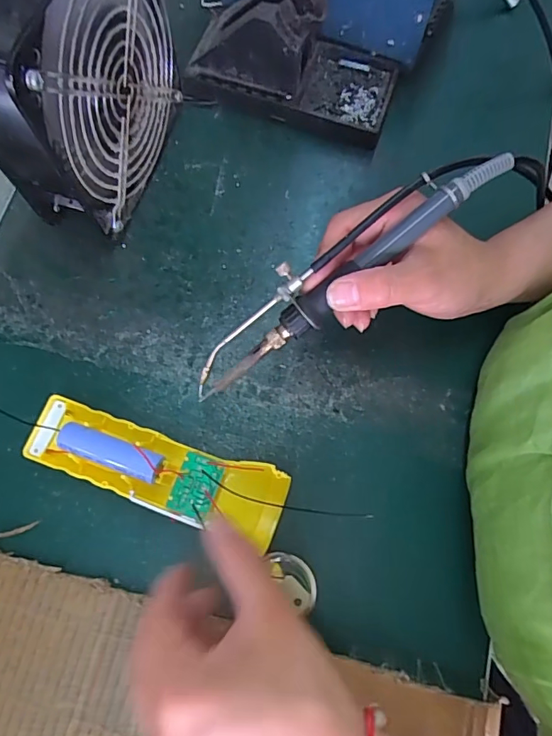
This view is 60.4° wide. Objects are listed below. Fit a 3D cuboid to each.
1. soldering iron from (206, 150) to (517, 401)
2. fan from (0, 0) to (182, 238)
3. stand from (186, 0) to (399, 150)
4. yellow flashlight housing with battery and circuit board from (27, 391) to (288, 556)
[{"bbox_3d":[0.035,-0.054,0.269,0.210,0.026,0.031,-37,74,8],"label":"soldering iron"},{"bbox_3d":[-0.126,-0.179,0.309,0.063,0.152,0.157,18,73,6],"label":"fan"},{"bbox_3d":[0.017,-0.243,0.363,0.154,0.074,0.079,20,73,7],"label":"stand"},{"bbox_3d":[-0.076,0.062,0.298,0.166,0.029,0.044,18,73,7],"label":"yellow flashlight housing with battery and circuit board"}]

